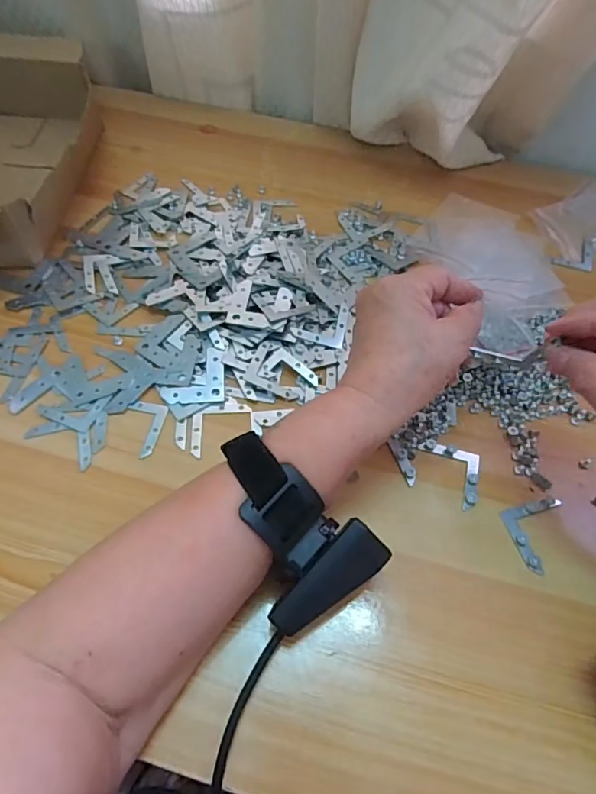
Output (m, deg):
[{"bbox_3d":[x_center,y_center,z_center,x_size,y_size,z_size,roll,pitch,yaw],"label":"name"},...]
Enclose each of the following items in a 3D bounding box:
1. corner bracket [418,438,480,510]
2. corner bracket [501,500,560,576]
[{"bbox_3d":[0.111,0.047,0.337,0.032,0.004,0.053,-24,61,-17],"label":"corner bracket"},{"bbox_3d":[0.157,0.087,0.313,0.042,0.004,0.040,-14,59,-11],"label":"corner bracket"}]

